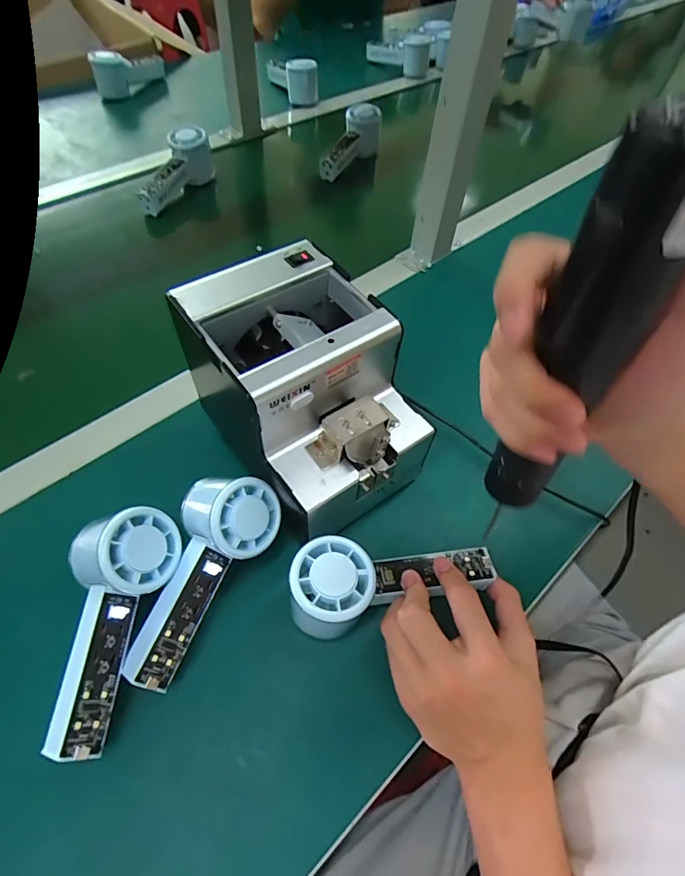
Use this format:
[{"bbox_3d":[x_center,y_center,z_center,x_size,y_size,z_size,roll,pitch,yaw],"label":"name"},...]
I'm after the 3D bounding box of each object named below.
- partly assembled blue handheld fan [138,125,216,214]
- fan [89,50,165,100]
[{"bbox_3d":[-0.253,-0.389,0.672,0.049,0.070,0.152,23,72,12],"label":"partly assembled blue handheld fan"},{"bbox_3d":[-0.401,-0.700,0.860,0.046,0.073,0.152,36,62,16],"label":"fan"}]

